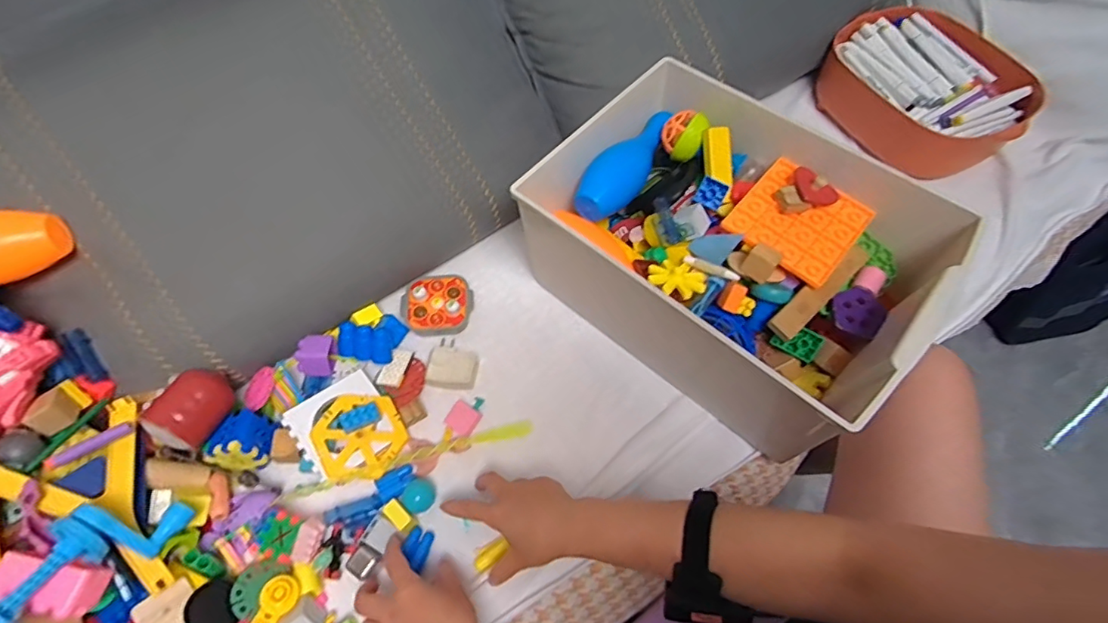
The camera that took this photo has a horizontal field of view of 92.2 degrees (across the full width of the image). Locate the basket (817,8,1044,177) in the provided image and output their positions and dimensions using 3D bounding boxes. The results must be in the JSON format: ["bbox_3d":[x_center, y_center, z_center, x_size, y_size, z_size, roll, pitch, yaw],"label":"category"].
[{"bbox_3d":[0.541,-0.327,0.792,0.216,0.087,0.277,-30,67,-16],"label":"basket"}]

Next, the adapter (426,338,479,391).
[{"bbox_3d":[-0.119,0.061,0.641,0.057,0.026,0.061,4,62,0],"label":"adapter"}]

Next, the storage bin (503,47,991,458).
[{"bbox_3d":[0.184,-0.083,0.621,0.422,0.163,0.290,40,68,17],"label":"storage bin"}]

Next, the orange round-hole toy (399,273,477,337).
[{"bbox_3d":[-0.147,-0.010,0.674,0.088,0.031,0.076,-6,63,-5],"label":"orange round-hole toy"}]

